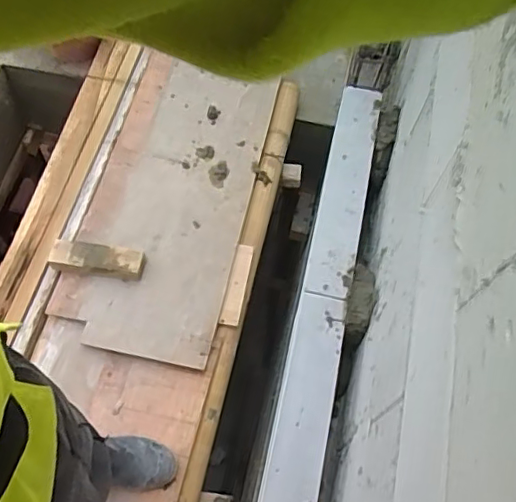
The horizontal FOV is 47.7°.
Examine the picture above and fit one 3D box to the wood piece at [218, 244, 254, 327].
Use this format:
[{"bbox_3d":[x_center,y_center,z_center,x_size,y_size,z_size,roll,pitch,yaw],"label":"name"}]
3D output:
[{"bbox_3d":[-0.051,0.082,1.403,0.045,0.026,0.208,11,63,2],"label":"wood piece"}]

